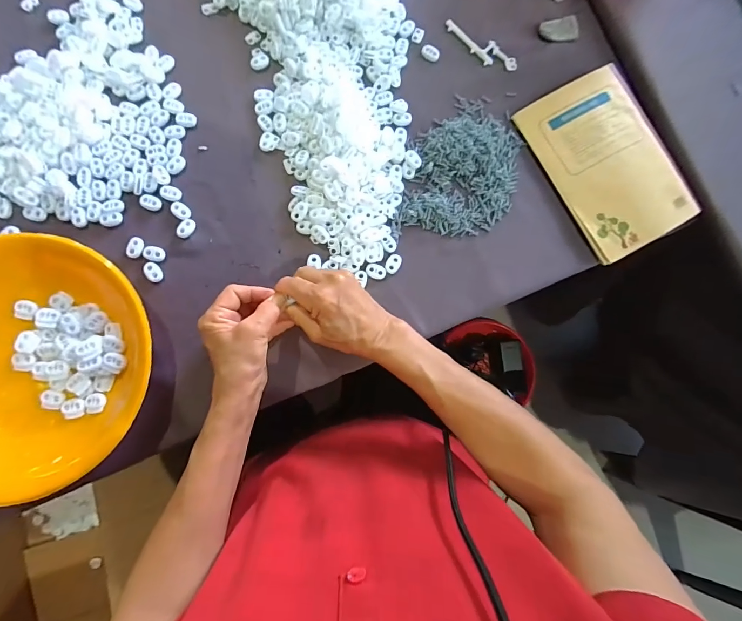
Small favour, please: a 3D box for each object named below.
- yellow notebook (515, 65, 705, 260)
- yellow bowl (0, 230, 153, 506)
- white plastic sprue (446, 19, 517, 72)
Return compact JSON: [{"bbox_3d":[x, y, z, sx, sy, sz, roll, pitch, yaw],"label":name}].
[{"bbox_3d":[0.282,-0.177,0.437,0.144,0.014,0.206,-27,84,-6],"label":"yellow notebook"},{"bbox_3d":[-0.332,0.047,0.358,0.239,0.040,0.231,0,82,-3],"label":"yellow bowl"},{"bbox_3d":[0.134,-0.324,0.455,0.102,0.006,0.029,31,82,2],"label":"white plastic sprue"}]

